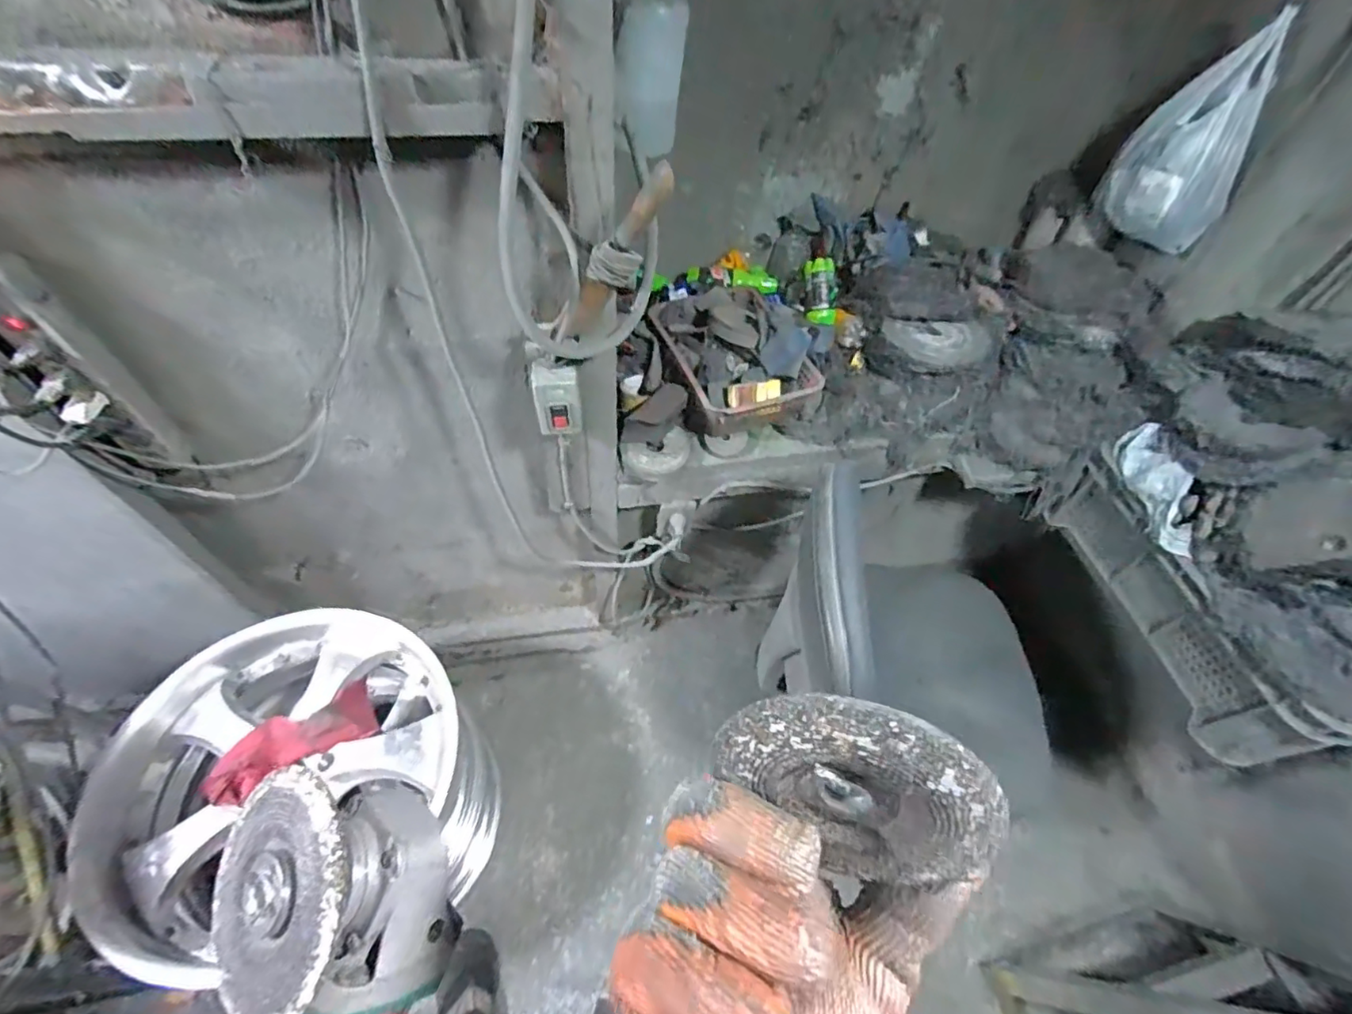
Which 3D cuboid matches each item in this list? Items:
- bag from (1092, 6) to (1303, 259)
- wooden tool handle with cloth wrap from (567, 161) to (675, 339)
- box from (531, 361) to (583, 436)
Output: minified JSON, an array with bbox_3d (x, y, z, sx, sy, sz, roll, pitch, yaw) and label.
[{"bbox_3d":[0.839,-0.585,0.923,0.131,0.264,0.161,8,54,3],"label":"bag"},{"bbox_3d":[-0.068,-0.271,0.639,0.046,0.273,0.049,43,58,-9],"label":"wooden tool handle with cloth wrap"},{"bbox_3d":[-0.166,-0.147,0.805,0.062,0.106,0.040,-6,54,-7],"label":"box"}]

